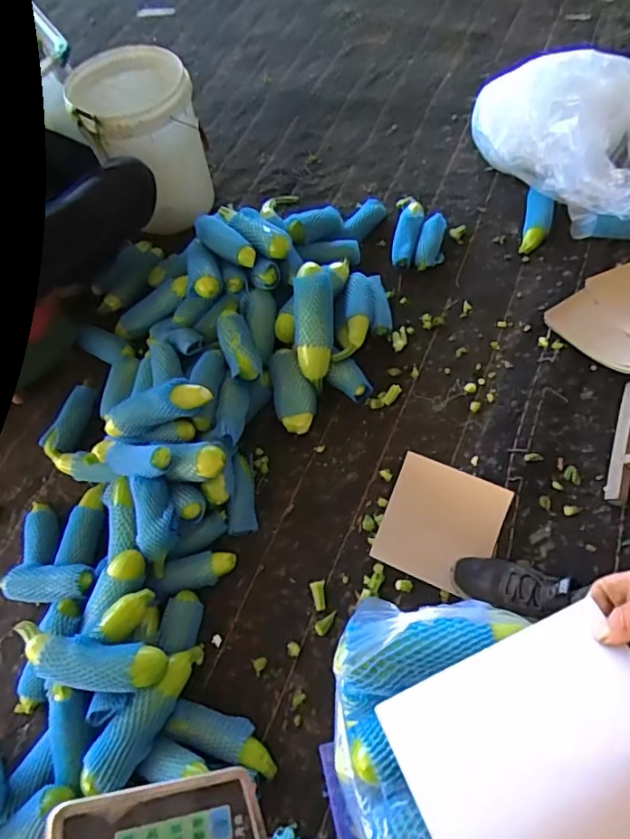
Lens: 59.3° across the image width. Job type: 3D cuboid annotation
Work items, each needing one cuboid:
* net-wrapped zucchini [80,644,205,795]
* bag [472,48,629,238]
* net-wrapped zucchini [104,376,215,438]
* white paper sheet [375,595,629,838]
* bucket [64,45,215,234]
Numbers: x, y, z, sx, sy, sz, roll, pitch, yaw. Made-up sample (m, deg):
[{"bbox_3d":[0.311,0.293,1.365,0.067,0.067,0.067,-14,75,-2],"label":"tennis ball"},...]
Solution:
[{"bbox_3d":[-0.266,0.470,0.884,0.071,0.057,0.246,29,53,17],"label":"net-wrapped zucchini"},{"bbox_3d":[0.600,-0.654,1.258,0.210,0.269,0.412,-34,61,-12],"label":"bag"},{"bbox_3d":[-0.315,-0.021,1.097,0.219,0.071,0.074,-24,60,-6],"label":"net-wrapped zucchini"},{"bbox_3d":[0.183,0.271,0.415,0.203,0.029,0.195,-23,64,-8],"label":"white paper sheet"},{"bbox_3d":[-0.414,-0.671,1.384,0.275,0.349,0.275,-3,60,6],"label":"bucket"}]

